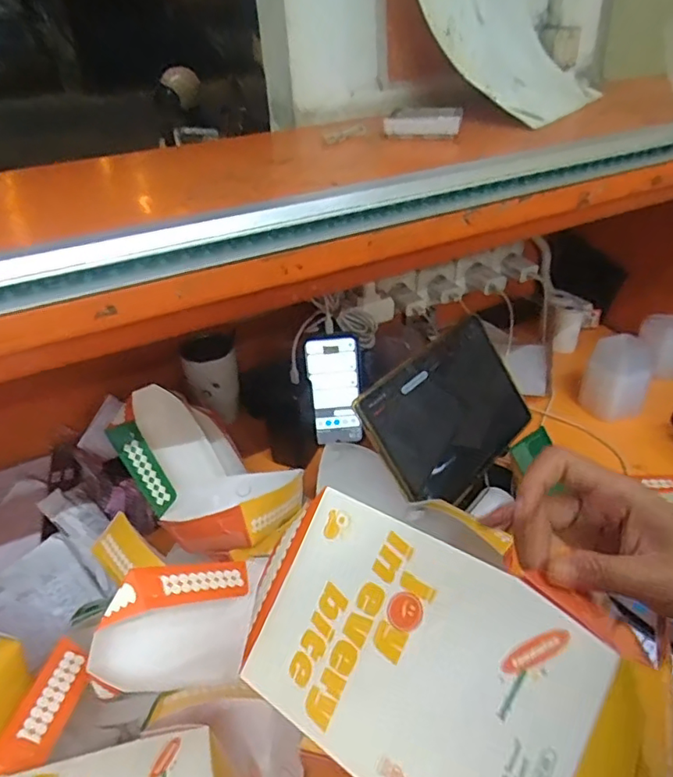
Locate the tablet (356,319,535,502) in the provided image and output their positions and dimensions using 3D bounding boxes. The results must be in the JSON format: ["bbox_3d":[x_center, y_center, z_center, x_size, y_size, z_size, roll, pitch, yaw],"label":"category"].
[{"bbox_3d":[0.138,0.033,0.686,0.248,0.164,0.017,-33,4,-34],"label":"tablet"}]

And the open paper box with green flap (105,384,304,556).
[{"bbox_3d":[-0.135,0.087,0.608,0.174,0.126,0.130,20,41,32],"label":"open paper box with green flap"}]

